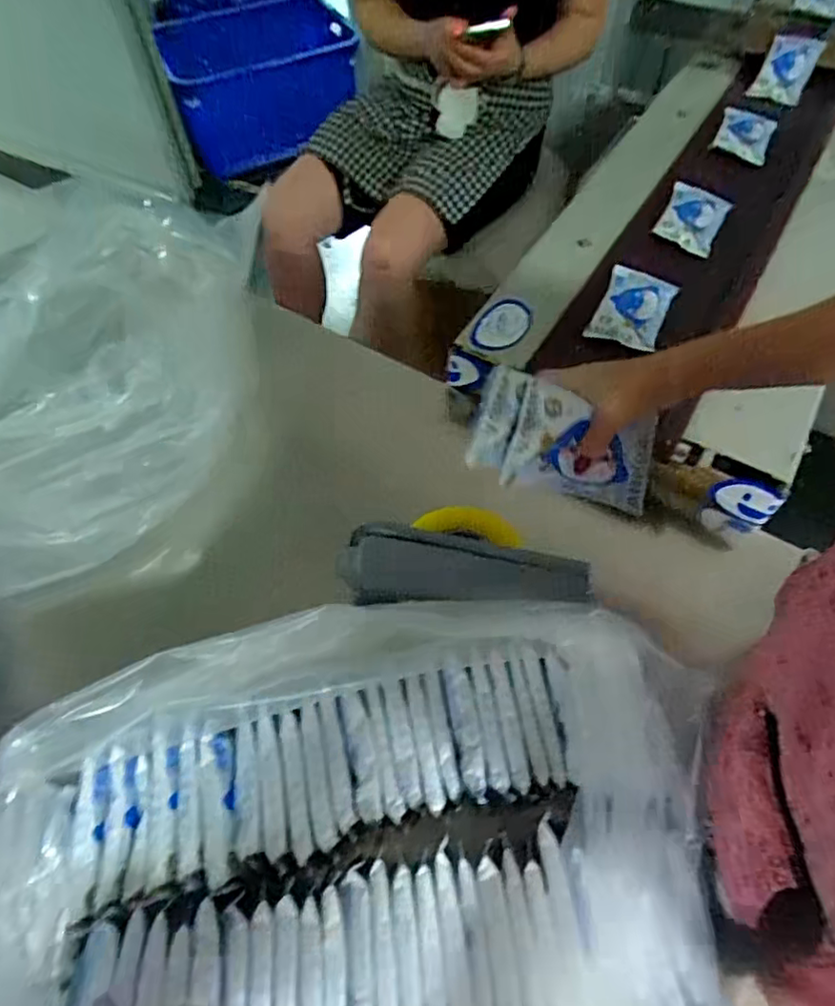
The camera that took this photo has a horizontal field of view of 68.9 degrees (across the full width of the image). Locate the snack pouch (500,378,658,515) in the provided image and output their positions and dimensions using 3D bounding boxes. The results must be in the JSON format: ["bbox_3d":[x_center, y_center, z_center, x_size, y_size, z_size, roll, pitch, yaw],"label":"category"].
[{"bbox_3d":[0.138,-0.044,0.499,0.137,0.019,0.081,11,97,-19],"label":"snack pouch"}]

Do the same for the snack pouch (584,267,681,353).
[{"bbox_3d":[0.278,-0.252,0.785,0.084,0.013,0.137,23,63,11],"label":"snack pouch"}]

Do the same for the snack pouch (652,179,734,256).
[{"bbox_3d":[0.400,-0.414,0.886,0.083,0.023,0.128,26,64,12],"label":"snack pouch"}]

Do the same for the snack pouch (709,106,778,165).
[{"bbox_3d":[0.540,-0.610,1.002,0.085,0.015,0.109,22,70,9],"label":"snack pouch"}]

